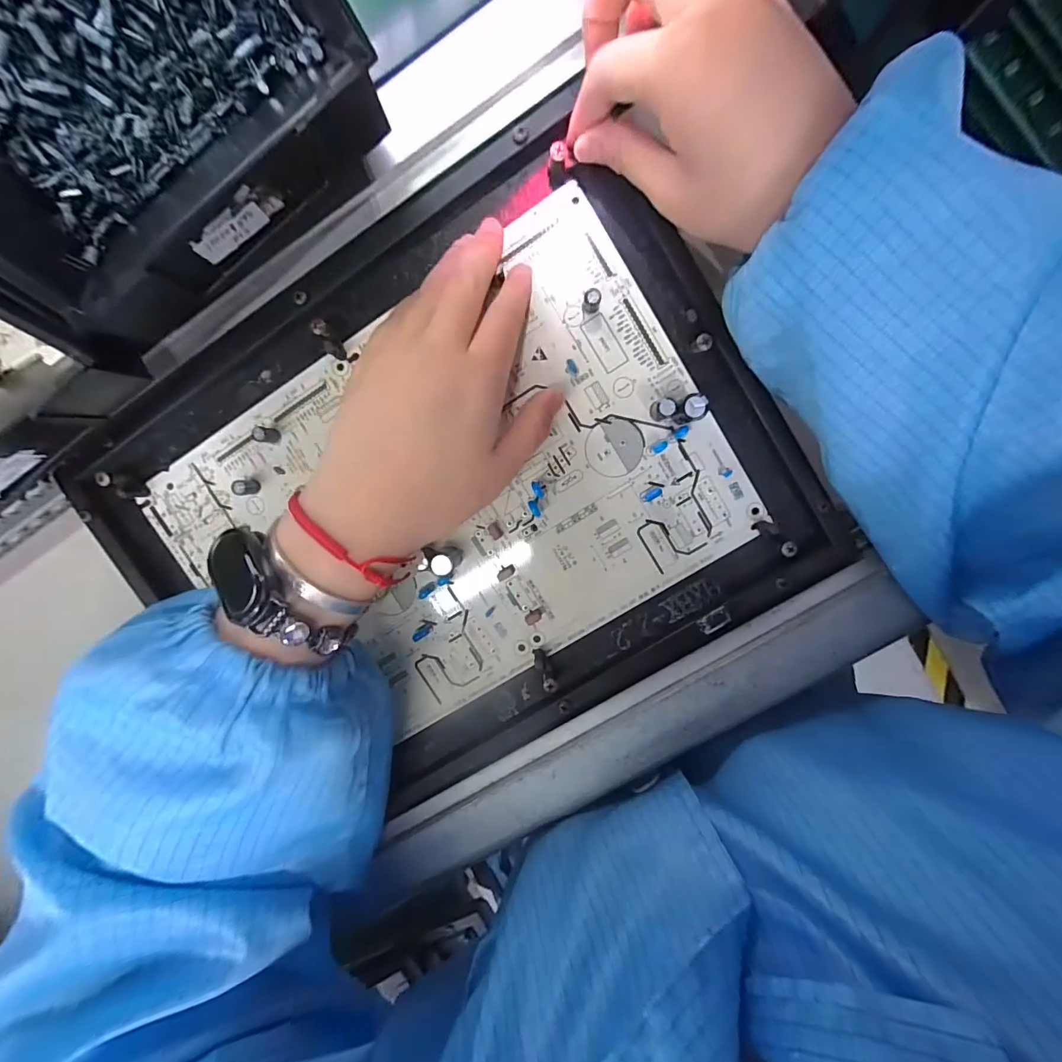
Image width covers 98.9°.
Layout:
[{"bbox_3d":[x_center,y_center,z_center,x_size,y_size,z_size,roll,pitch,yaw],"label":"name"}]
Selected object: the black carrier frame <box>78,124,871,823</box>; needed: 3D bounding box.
[{"bbox_3d":[-0.042,-0.010,0.240,0.337,0.021,0.264,-30,93,6],"label":"black carrier frame"}]

